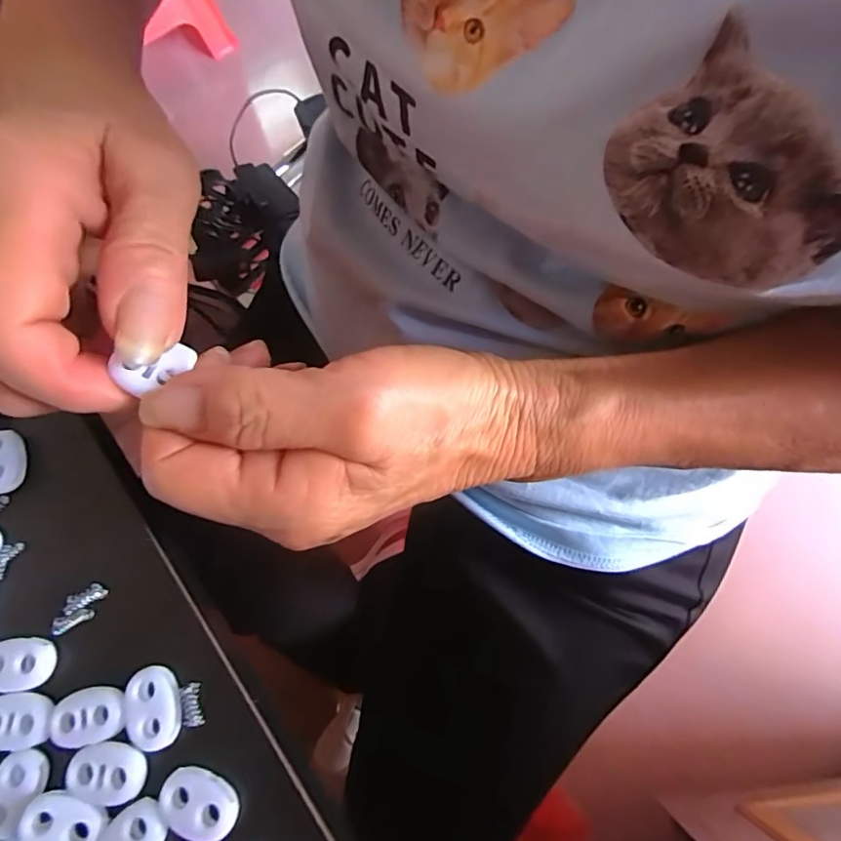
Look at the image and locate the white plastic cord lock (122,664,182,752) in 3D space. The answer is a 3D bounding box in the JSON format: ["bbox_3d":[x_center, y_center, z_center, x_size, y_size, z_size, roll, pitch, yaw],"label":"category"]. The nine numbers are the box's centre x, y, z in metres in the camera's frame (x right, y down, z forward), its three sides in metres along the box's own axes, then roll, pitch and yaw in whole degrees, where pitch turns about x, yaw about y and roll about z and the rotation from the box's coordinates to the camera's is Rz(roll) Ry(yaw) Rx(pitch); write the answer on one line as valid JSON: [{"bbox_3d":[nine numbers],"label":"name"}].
[{"bbox_3d":[-0.080,0.086,0.164,0.016,0.004,0.022,-8,71,3],"label":"white plastic cord lock"}]

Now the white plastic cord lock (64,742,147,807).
[{"bbox_3d":[-0.091,0.102,0.159,0.022,0.004,0.015,0,71,6],"label":"white plastic cord lock"}]

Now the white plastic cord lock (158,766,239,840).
[{"bbox_3d":[-0.063,0.108,0.155,0.023,0.004,0.015,14,73,10],"label":"white plastic cord lock"}]

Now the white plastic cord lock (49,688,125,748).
[{"bbox_3d":[-0.099,0.088,0.164,0.023,0.004,0.015,-14,70,1],"label":"white plastic cord lock"}]

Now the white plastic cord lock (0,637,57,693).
[{"bbox_3d":[-0.127,0.077,0.173,0.022,0.004,0.015,-5,71,4],"label":"white plastic cord lock"}]

